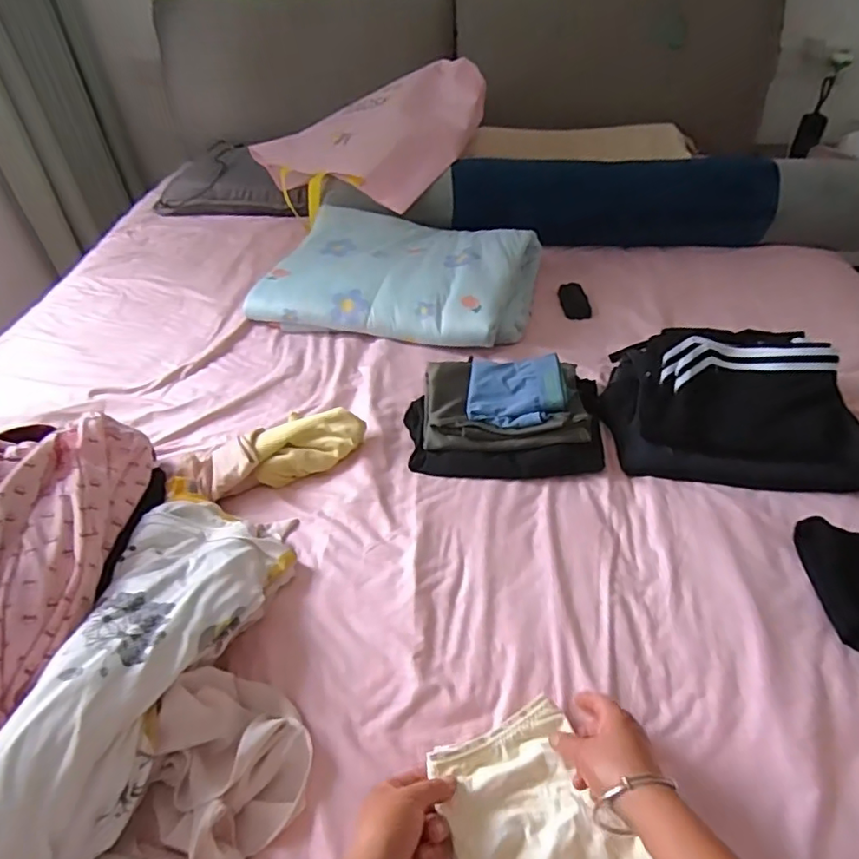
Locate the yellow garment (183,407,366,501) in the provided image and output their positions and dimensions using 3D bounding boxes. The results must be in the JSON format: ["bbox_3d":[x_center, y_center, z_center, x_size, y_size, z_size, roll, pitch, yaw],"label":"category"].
[{"bbox_3d":[-0.219,0.025,0.813,0.250,0.053,0.104,-17,44,-13],"label":"yellow garment"}]

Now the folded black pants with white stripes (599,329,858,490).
[{"bbox_3d":[0.433,-0.048,0.813,0.336,0.122,0.230,6,44,11],"label":"folded black pants with white stripes"}]

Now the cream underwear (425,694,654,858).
[{"bbox_3d":[0.096,0.346,0.480,0.139,0.024,0.190,-19,44,-15],"label":"cream underwear"}]

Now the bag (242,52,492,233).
[{"bbox_3d":[-0.110,-0.683,1.336,0.541,0.084,0.422,-34,62,1],"label":"bag"}]

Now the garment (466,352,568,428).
[{"bbox_3d":[0.130,-0.062,0.842,0.141,0.033,0.131,4,43,7],"label":"garment"}]

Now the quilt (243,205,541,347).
[{"bbox_3d":[-0.061,-0.312,1.142,0.532,0.104,0.352,10,45,15],"label":"quilt"}]

